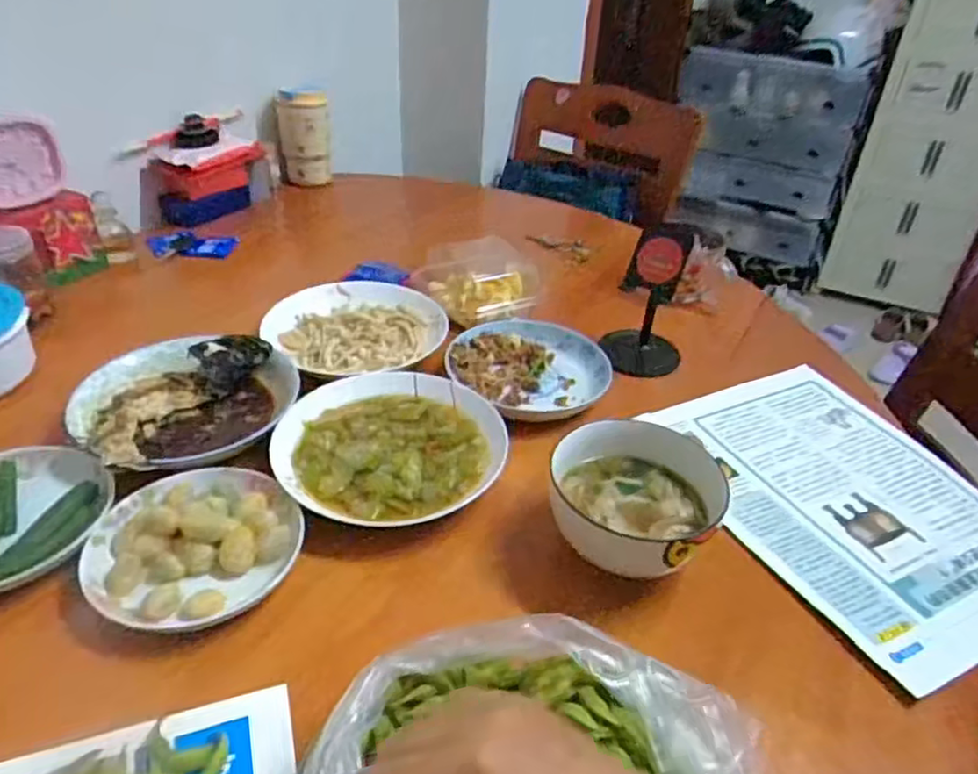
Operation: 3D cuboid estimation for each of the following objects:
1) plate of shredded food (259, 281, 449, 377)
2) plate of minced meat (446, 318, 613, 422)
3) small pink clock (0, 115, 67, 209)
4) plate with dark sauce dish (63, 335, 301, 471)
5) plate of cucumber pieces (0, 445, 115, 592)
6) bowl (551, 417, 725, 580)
[{"bbox_3d":[-0.154,-0.073,0.782,0.198,0.031,0.182,3,35,-2],"label":"plate of shredded food"},{"bbox_3d":[0.038,-0.029,0.742,0.162,0.031,0.181,-8,37,-17],"label":"plate of minced meat"},{"bbox_3d":[-0.583,-0.272,0.822,0.127,0.090,0.046,-29,52,-36],"label":"small pink clock"},{"bbox_3d":[-0.289,0.009,0.651,0.191,0.057,0.195,3,35,-2],"label":"plate with dark sauce dish"},{"bbox_3d":[-0.382,0.101,0.537,0.148,0.039,0.143,3,35,-2],"label":"plate of cucumber pieces"},{"bbox_3d":[0.113,0.094,0.545,0.126,0.073,0.146,-18,41,-29],"label":"bowl"}]

